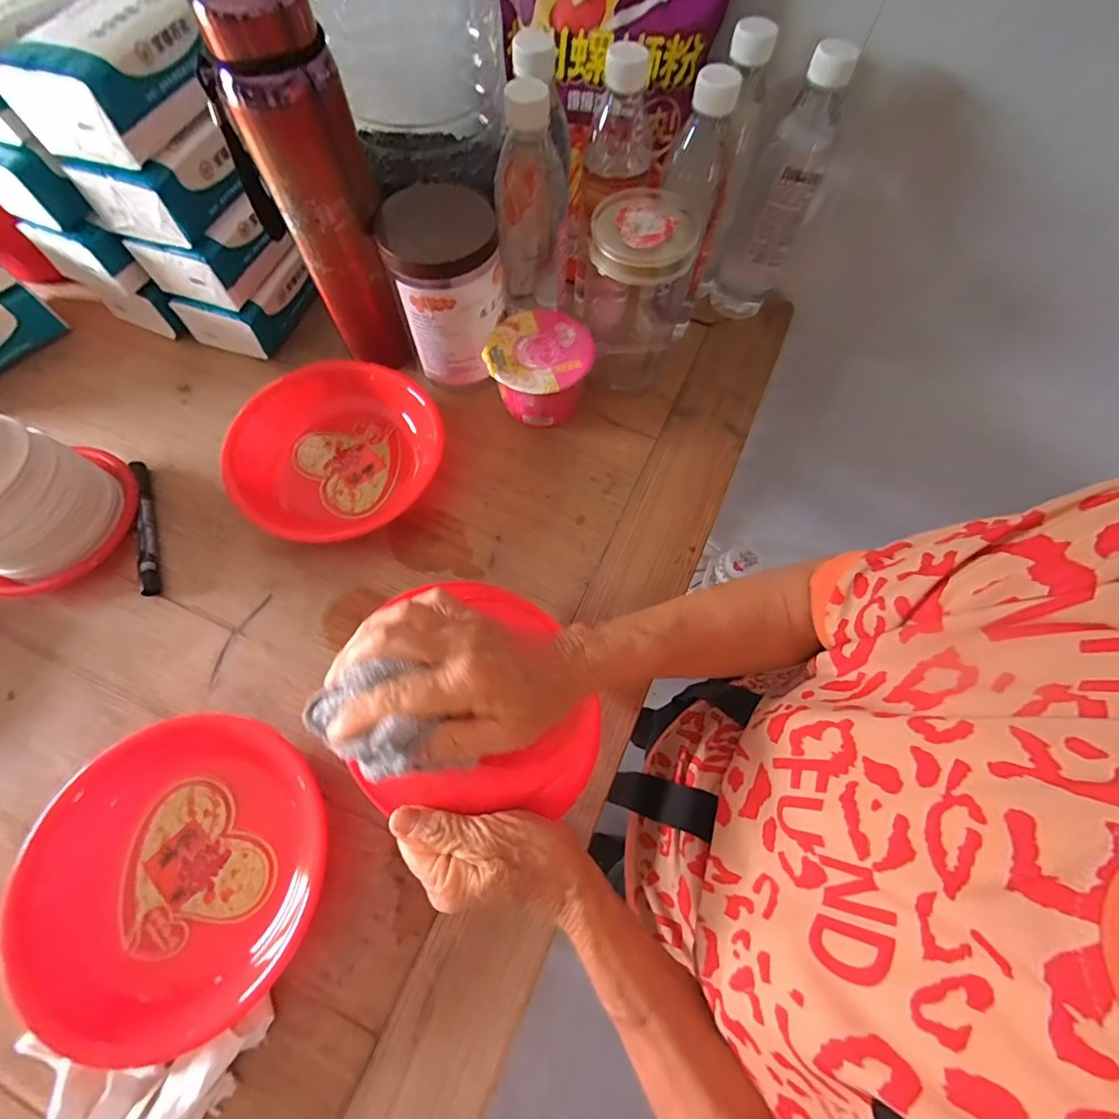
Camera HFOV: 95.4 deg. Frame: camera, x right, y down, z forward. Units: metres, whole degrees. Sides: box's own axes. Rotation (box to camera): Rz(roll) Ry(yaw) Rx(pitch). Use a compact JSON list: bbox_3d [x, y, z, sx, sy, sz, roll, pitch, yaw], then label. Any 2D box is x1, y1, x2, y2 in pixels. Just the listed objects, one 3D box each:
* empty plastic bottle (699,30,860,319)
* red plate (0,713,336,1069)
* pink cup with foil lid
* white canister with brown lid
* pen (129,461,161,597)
[{"bbox_3d":[0.208,-0.341,0.486,0.067,0.227,0.058,21,69,7],"label":"empty plastic bottle"},{"bbox_3d":[-0.254,0.209,0.347,0.180,0.046,0.189,1,68,-1],"label":"red plate"},{"bbox_3d":[-0.018,-0.182,0.498,0.095,0.069,0.097,1,68,-1],"label":"pink cup with foil lid"},{"bbox_3d":[-0.101,-0.245,0.469,0.096,0.137,0.094,-7,69,-4],"label":"white canister with brown lid"},{"bbox_3d":[-0.373,-0.032,0.459,0.015,0.016,0.139,-18,70,-9],"label":"pen"}]

